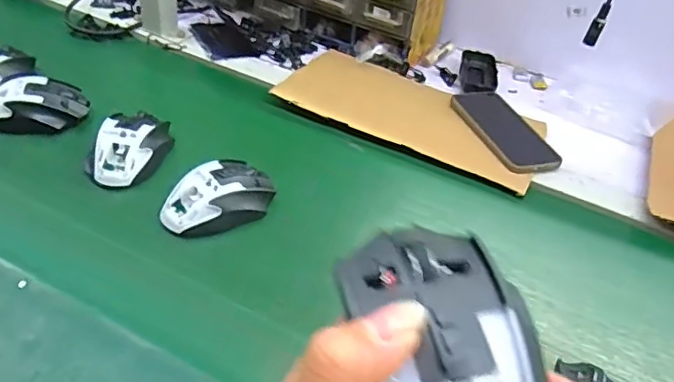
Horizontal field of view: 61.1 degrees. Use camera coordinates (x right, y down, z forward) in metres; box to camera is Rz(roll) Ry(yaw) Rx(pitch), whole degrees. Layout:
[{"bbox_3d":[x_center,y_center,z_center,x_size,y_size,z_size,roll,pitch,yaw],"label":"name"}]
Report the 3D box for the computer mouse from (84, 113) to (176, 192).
[{"bbox_3d":[-0.222,-0.049,0.611,0.068,0.034,0.097,9,40,2],"label":"computer mouse"}]

